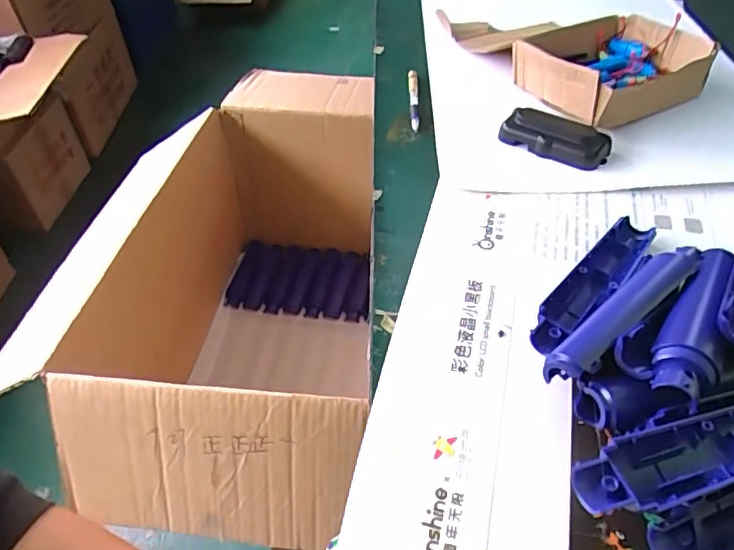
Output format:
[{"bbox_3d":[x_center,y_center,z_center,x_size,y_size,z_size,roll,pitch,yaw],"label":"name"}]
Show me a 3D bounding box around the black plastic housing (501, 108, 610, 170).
[{"bbox_3d":[0.191,-0.139,0.583,0.105,0.029,0.050,22,49,22],"label":"black plastic housing"}]

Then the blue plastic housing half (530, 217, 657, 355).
[{"bbox_3d":[0.177,0.006,0.444,0.031,0.021,0.173,32,54,29],"label":"blue plastic housing half"}]

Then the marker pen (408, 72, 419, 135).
[{"bbox_3d":[0.055,-0.206,0.669,0.012,0.011,0.134,1,45,1],"label":"marker pen"}]

